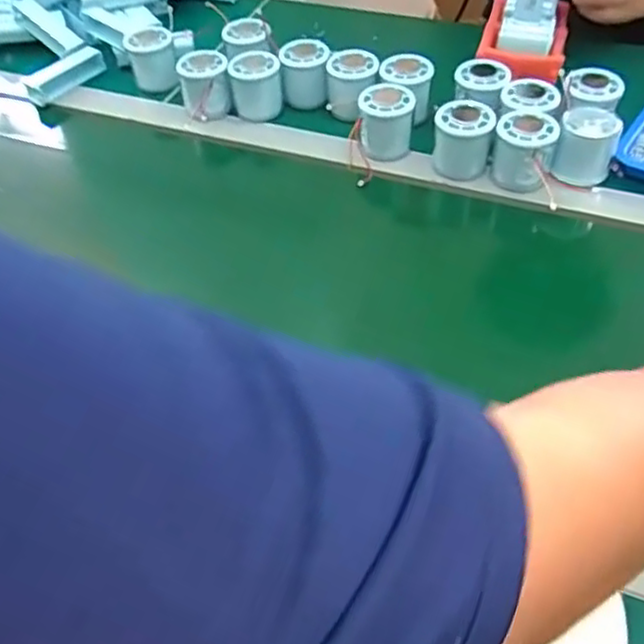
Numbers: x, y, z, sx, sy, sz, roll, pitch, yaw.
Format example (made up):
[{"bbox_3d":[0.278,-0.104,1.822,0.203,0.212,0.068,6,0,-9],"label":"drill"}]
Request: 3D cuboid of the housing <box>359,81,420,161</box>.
[{"bbox_3d":[0.068,-0.209,0.687,0.054,0.058,0.056,7,51,10],"label":"housing"}]

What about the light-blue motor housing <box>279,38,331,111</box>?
[{"bbox_3d":[-0.018,-0.286,0.766,0.054,0.059,0.049,-5,50,0],"label":"light-blue motor housing"}]

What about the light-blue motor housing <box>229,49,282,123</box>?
[{"bbox_3d":[-0.075,-0.270,0.757,0.056,0.063,0.046,-5,50,0],"label":"light-blue motor housing"}]

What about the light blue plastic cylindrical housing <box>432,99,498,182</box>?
[{"bbox_3d":[0.142,-0.185,0.667,0.057,0.059,0.050,7,51,10],"label":"light blue plastic cylindrical housing"}]

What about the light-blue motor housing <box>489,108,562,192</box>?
[{"bbox_3d":[0.198,-0.168,0.649,0.055,0.058,0.058,18,53,18],"label":"light-blue motor housing"}]

